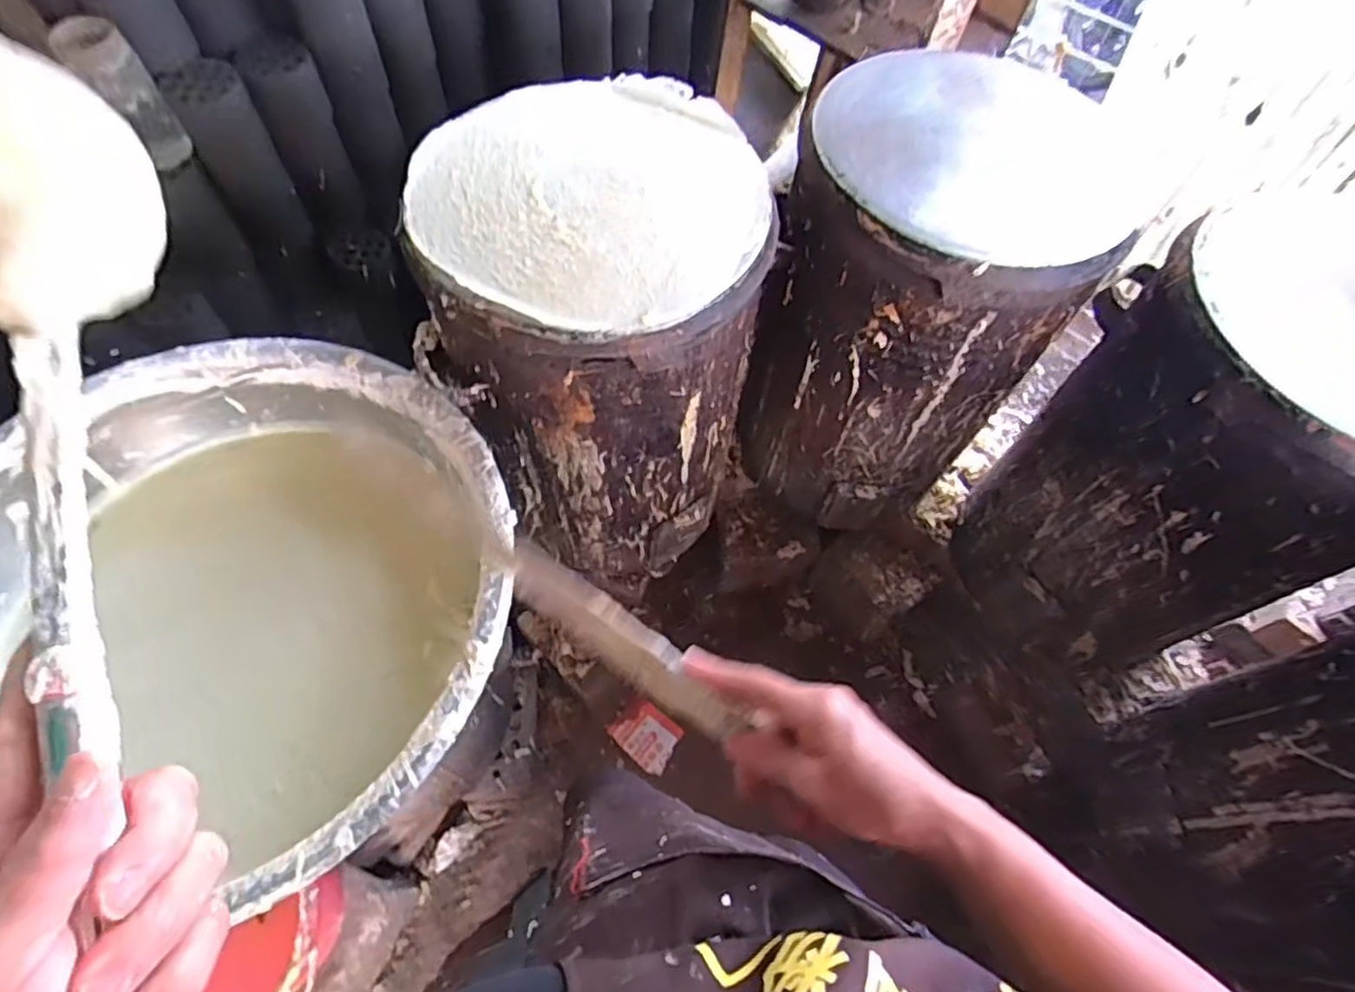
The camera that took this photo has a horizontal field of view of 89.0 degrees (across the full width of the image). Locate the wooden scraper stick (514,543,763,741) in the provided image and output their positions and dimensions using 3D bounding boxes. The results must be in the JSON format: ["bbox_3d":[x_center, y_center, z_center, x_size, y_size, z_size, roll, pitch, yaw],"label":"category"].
[{"bbox_3d":[-0.032,0.088,0.411,0.169,0.036,0.010,35,21,11],"label":"wooden scraper stick"}]

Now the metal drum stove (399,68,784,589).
[{"bbox_3d":[-0.107,-0.184,0.961,0.373,0.568,0.389,5,62,-1],"label":"metal drum stove"}]

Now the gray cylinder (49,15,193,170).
[{"bbox_3d":[-0.718,-0.528,0.914,0.086,0.177,0.069,-35,69,-20],"label":"gray cylinder"}]

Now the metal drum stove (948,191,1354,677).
[{"bbox_3d":[0.687,-0.042,0.956,0.384,0.586,0.402,-40,71,-21],"label":"metal drum stove"}]

